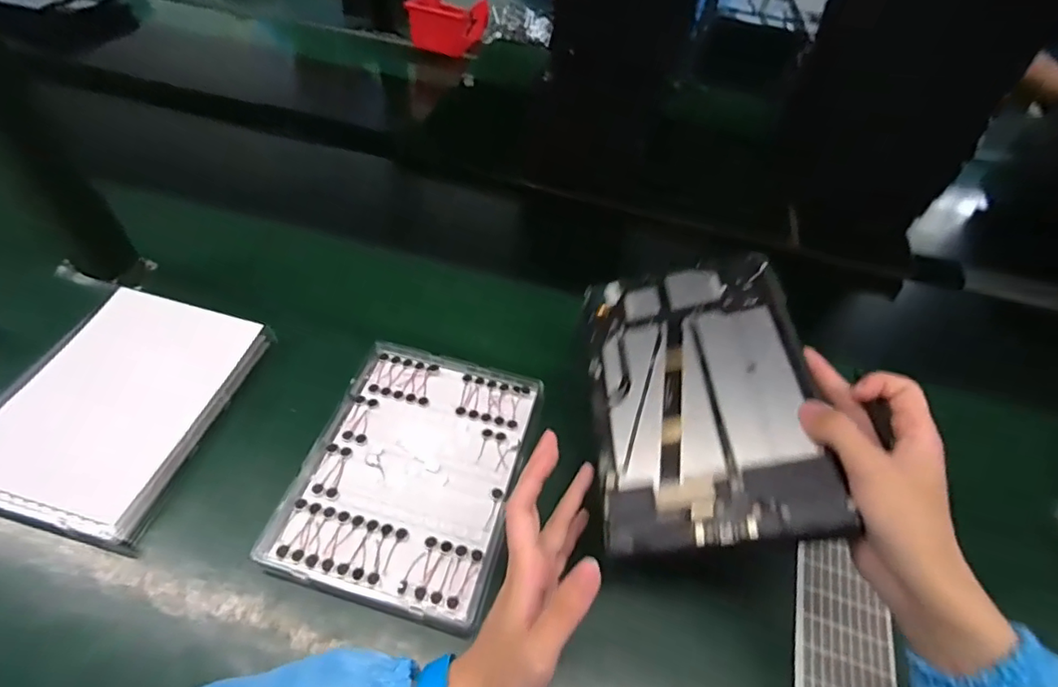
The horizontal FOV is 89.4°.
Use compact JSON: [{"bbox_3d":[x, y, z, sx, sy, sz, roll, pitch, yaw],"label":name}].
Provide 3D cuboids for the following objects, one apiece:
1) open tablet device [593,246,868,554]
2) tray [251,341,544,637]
[{"bbox_3d":[0.122,0.030,0.397,0.150,0.006,0.237,-12,48,17],"label":"open tablet device"},{"bbox_3d":[-0.091,0.098,0.439,0.170,0.015,0.217,15,54,5],"label":"tray"}]

